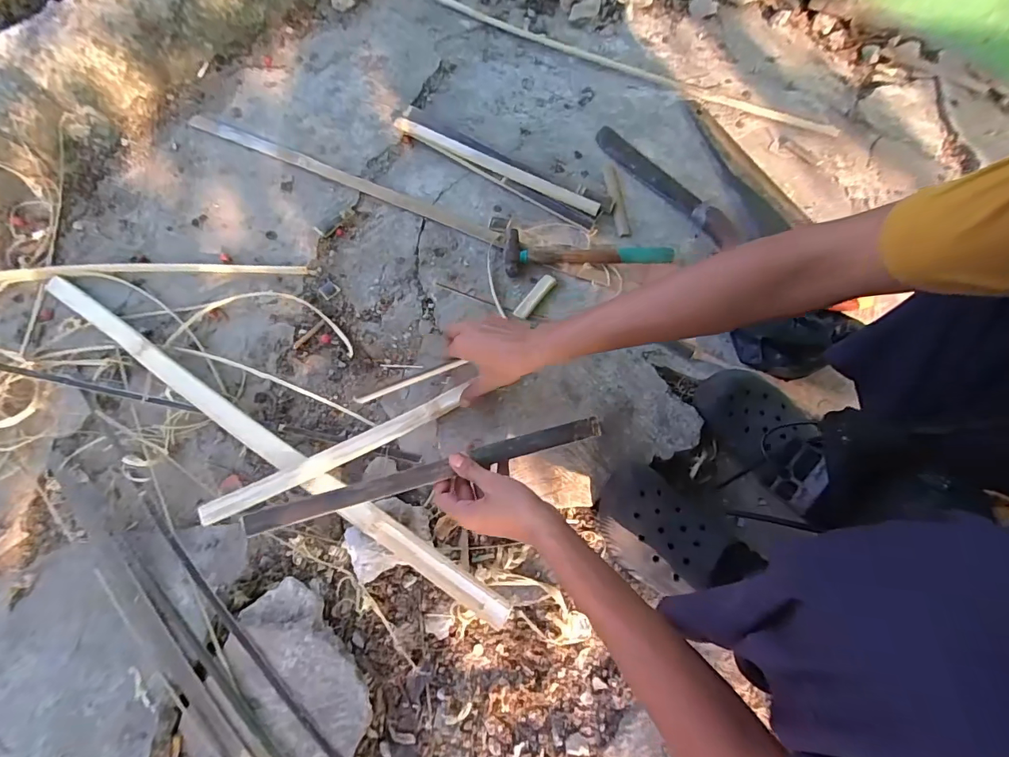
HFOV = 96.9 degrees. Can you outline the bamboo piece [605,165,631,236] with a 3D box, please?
[{"bbox_3d":[0.206,-0.325,0.815,0.023,0.013,0.164,-4,69,-4],"label":"bamboo piece"}]

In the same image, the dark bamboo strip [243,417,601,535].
[{"bbox_3d":[-0.081,0.110,0.533,0.423,0.013,0.025,-14,70,-11],"label":"dark bamboo strip"}]

